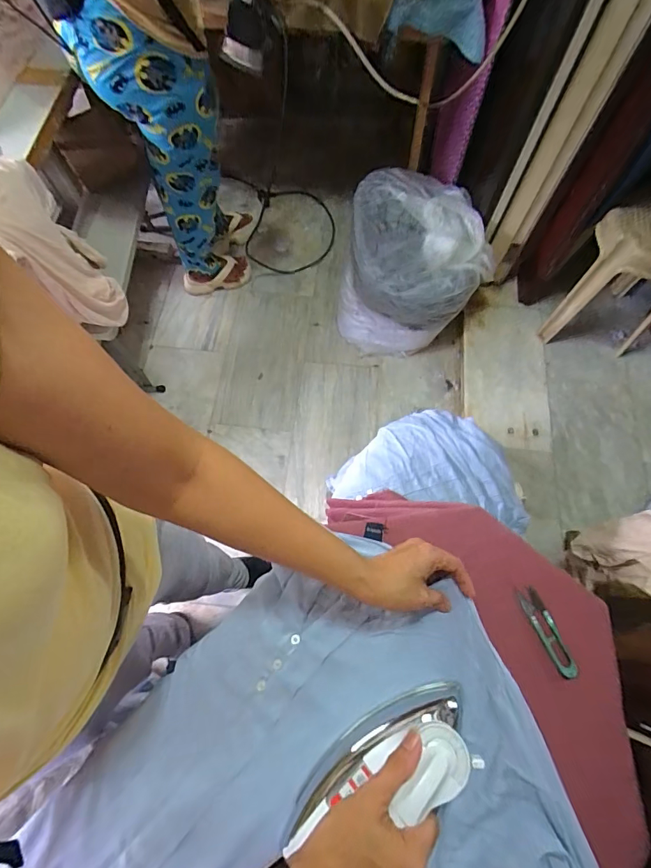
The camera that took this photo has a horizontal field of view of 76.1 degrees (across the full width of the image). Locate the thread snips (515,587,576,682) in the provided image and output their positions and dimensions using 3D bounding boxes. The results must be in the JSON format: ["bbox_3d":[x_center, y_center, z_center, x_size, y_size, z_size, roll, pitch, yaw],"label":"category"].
[{"bbox_3d":[0.261,0.233,0.489,0.021,0.017,0.097,-20,70,-9],"label":"thread snips"}]

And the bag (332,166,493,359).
[{"bbox_3d":[0.318,-0.622,1.538,0.495,0.411,0.510,10,68,2],"label":"bag"}]

